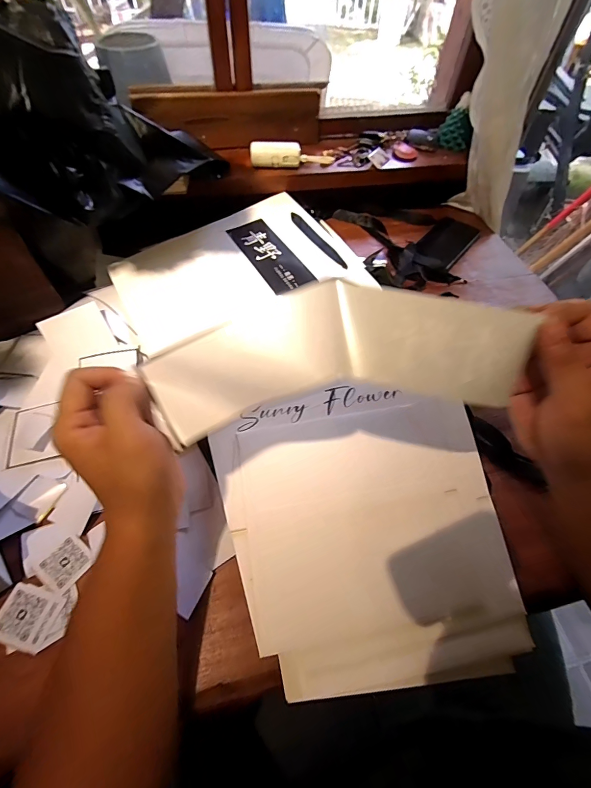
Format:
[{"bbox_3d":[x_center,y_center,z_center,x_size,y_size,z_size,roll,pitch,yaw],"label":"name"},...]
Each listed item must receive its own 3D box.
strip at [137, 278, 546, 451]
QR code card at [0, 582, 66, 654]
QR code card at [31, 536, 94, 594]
[{"bbox_3d":[0.026,-0.028,0.270,0.281,0.053,0.100,-3,56,10],"label":"strip"},{"bbox_3d":[-0.246,0.203,0.330,0.049,0.004,0.047,15,57,7],"label":"QR code card"},{"bbox_3d":[-0.226,0.166,0.354,0.041,0.004,0.043,38,59,14],"label":"QR code card"}]

